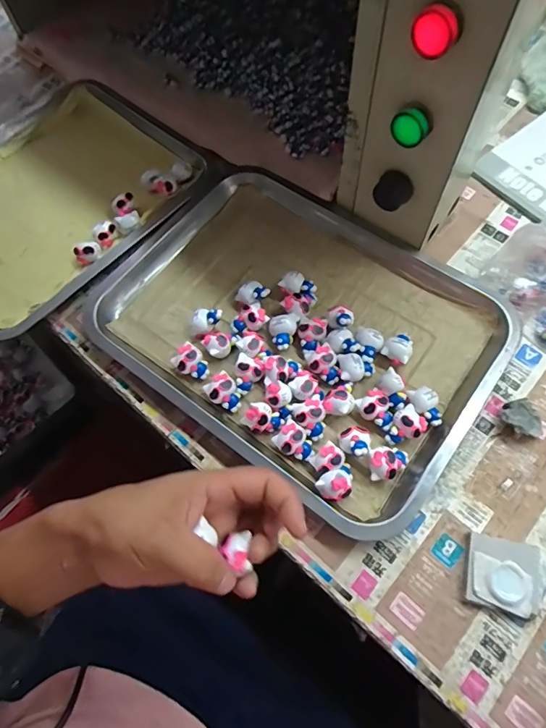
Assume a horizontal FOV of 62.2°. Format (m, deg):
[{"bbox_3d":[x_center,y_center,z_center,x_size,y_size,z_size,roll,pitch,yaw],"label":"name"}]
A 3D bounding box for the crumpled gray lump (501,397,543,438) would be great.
[{"bbox_3d":[0.210,0.049,0.383,0.027,0.021,0.035,-30,68,-10],"label":"crumpled gray lump"}]

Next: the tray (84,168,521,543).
[{"bbox_3d":[0.022,-0.042,0.428,0.347,0.027,0.260,34,72,16],"label":"tray"}]

